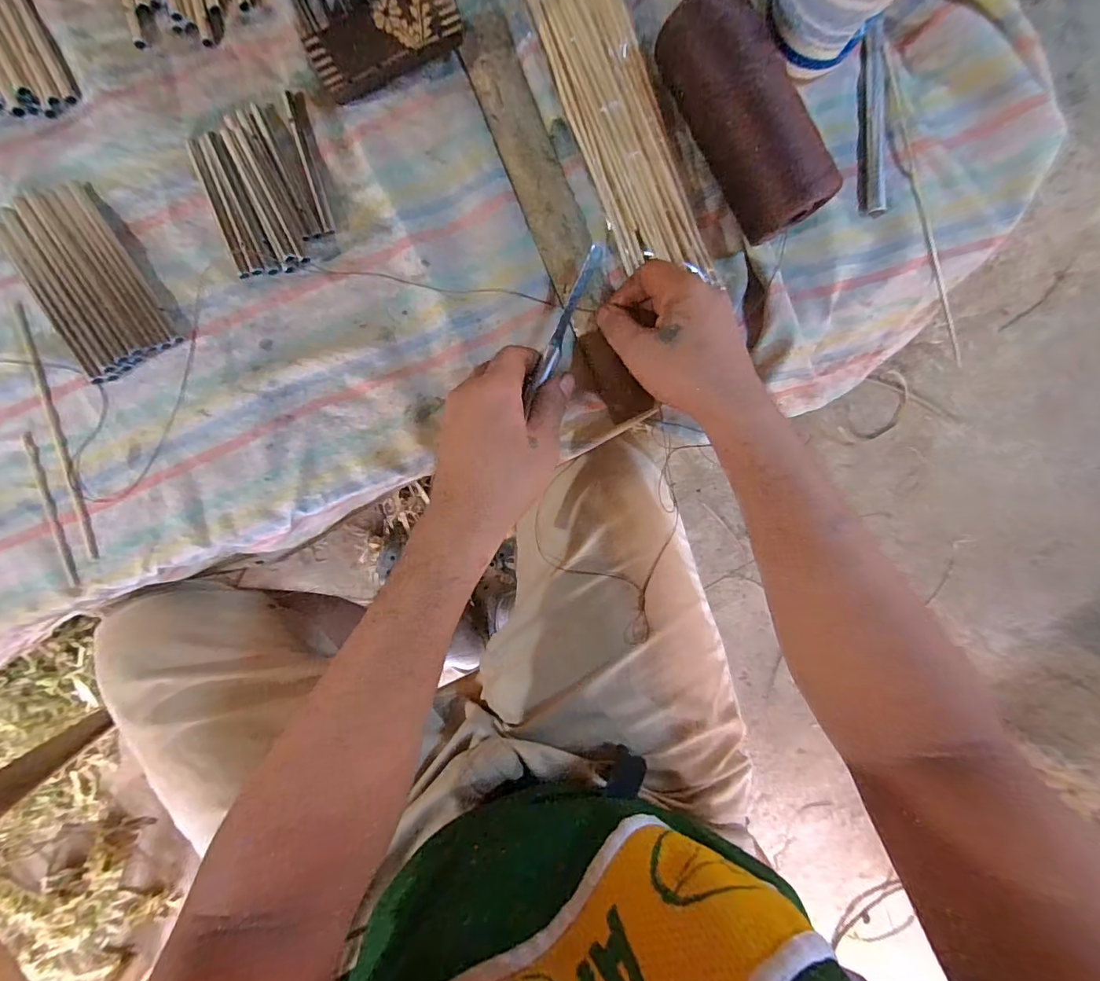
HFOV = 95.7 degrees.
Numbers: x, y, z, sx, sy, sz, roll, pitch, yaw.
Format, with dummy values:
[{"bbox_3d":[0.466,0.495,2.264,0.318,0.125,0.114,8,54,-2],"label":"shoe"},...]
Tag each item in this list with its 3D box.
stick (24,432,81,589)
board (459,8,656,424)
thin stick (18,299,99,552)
[{"bbox_3d":[-0.358,0.015,0.357,0.010,0.006,0.114,-17,89,-2],"label":"stick"},{"bbox_3d":[0.007,-0.200,0.372,0.041,0.011,0.305,-22,89,-2],"label":"board"},{"bbox_3d":[-0.356,-0.041,0.359,0.010,0.006,0.184,-15,89,-2],"label":"thin stick"}]

